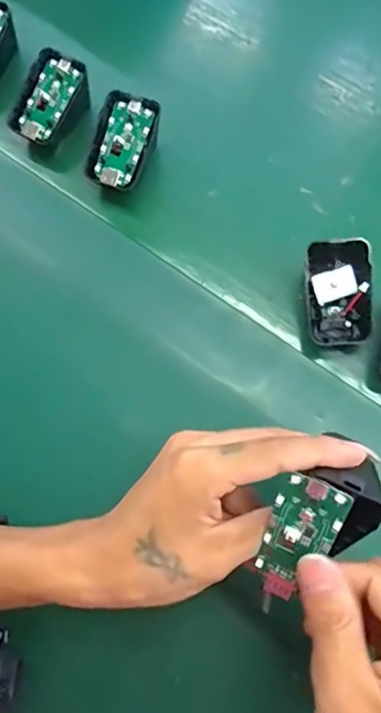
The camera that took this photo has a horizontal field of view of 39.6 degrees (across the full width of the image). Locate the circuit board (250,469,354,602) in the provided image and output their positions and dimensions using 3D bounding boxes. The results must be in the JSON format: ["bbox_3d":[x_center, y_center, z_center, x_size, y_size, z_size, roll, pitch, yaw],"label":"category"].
[{"bbox_3d":[0.050,0.086,0.252,0.031,0.008,0.063,26,110,9],"label":"circuit board"}]

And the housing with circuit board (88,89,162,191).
[{"bbox_3d":[-0.050,-0.162,0.409,0.043,0.023,0.070,23,92,3],"label":"housing with circuit board"}]

